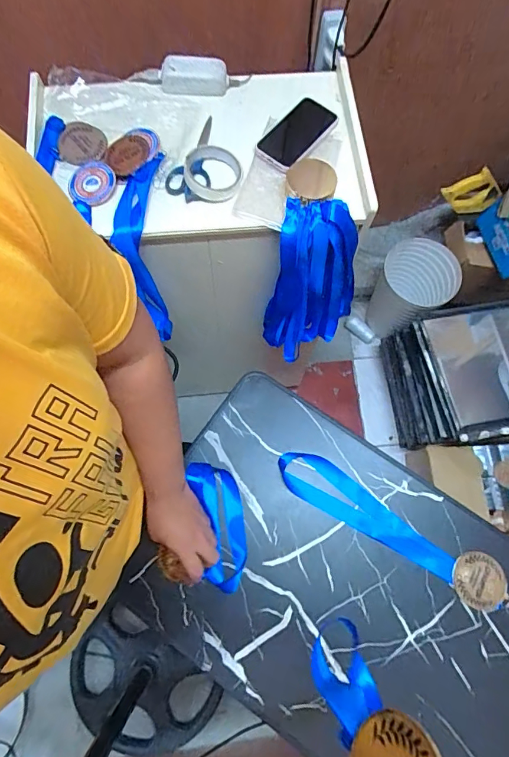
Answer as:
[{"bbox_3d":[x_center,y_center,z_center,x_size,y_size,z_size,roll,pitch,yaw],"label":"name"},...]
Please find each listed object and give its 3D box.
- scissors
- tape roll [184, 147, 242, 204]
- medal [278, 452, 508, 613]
[{"bbox_3d":[-0.097,-0.345,0.667,0.065,0.023,0.153,3,73,0],"label":"scissors"},{"bbox_3d":[-0.061,-0.313,0.652,0.084,0.026,0.090,0,73,-1],"label":"tape roll"},{"bbox_3d":[0.197,0.215,0.634,0.356,0.011,0.069,31,75,8],"label":"medal"}]

